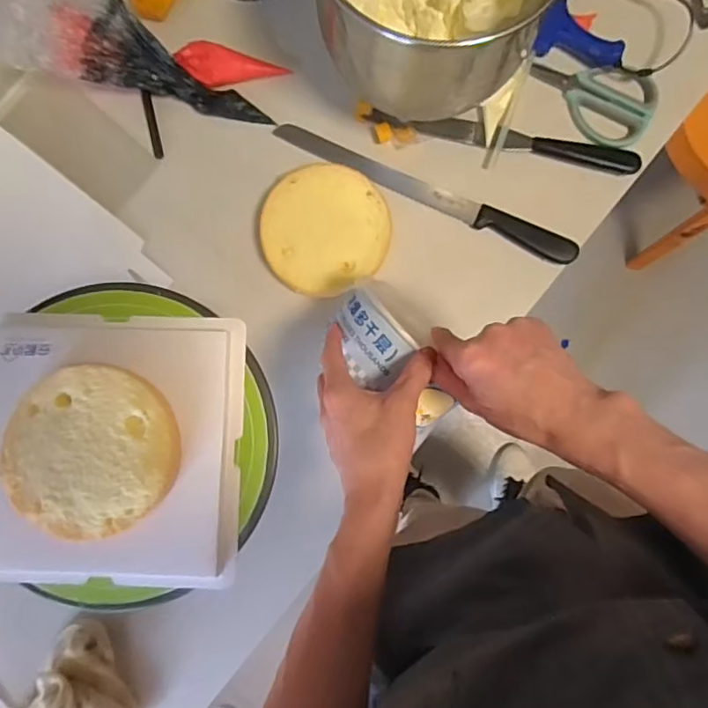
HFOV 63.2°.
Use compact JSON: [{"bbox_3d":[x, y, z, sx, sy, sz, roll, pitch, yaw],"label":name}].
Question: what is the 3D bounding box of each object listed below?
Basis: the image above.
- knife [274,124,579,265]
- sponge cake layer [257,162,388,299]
[{"bbox_3d":[0.082,-0.186,0.658,0.363,0.010,0.032,24,87,3],"label":"knife"},{"bbox_3d":[-0.034,-0.143,0.653,0.139,0.022,0.148,0,86,1],"label":"sponge cake layer"}]

